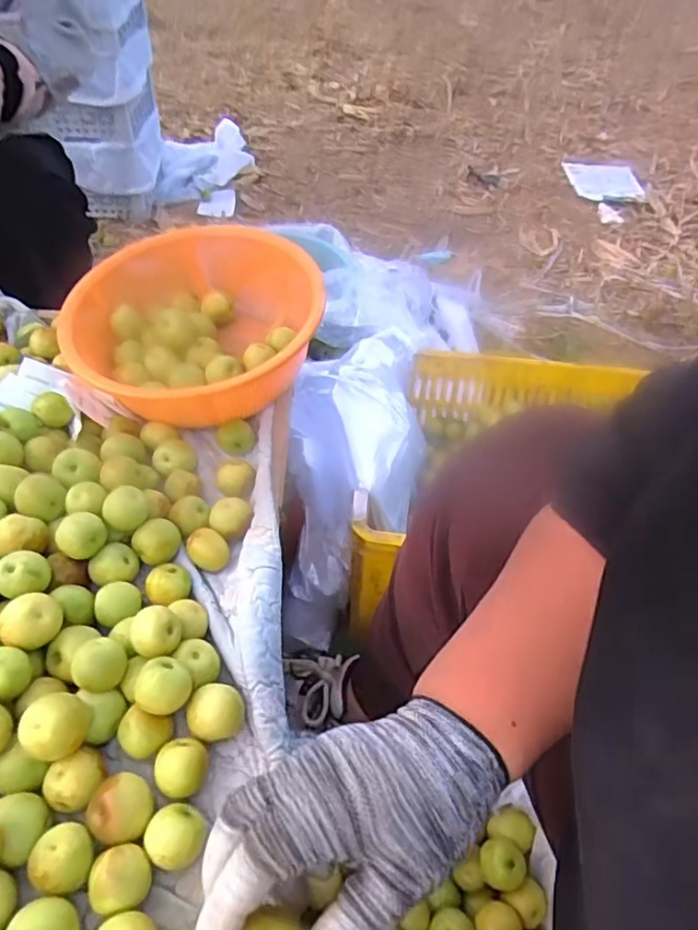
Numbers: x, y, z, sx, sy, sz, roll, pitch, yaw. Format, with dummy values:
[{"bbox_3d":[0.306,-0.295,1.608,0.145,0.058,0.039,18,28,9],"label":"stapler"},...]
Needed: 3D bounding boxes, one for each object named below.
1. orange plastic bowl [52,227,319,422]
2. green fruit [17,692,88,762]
[{"bbox_3d":[-0.163,-0.145,0.649,0.249,0.109,0.247,2,45,-2],"label":"orange plastic bowl"},{"bbox_3d":[-0.182,0.165,0.385,0.038,0.029,0.035,2,45,-2],"label":"green fruit"}]

